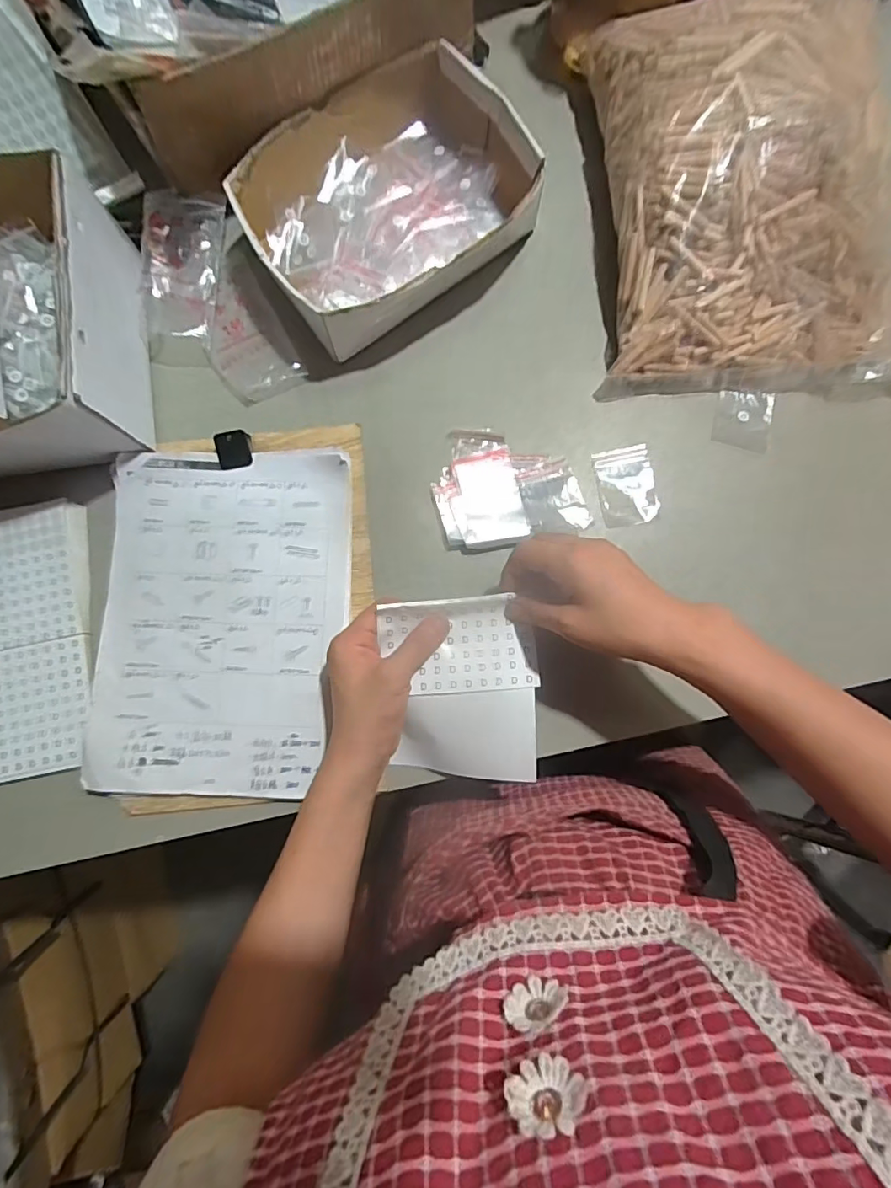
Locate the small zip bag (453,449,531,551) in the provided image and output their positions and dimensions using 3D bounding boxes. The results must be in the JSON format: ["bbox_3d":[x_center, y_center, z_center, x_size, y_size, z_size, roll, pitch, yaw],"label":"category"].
[{"bbox_3d":[0.039,-0.085,0.462,0.057,0.004,0.083,-11,79,-7],"label":"small zip bag"}]

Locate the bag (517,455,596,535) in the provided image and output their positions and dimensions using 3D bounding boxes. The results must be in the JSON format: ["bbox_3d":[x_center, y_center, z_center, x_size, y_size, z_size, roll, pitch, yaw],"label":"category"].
[{"bbox_3d":[0.097,-0.085,0.466,0.054,0.004,0.066,-19,83,-7],"label":"bag"}]

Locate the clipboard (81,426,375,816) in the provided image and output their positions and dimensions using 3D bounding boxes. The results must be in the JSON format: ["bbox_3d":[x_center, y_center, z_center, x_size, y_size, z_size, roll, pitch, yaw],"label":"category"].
[{"bbox_3d":[-0.181,0.015,0.451,0.220,0.023,0.323,2,85,-1],"label":"clipboard"}]

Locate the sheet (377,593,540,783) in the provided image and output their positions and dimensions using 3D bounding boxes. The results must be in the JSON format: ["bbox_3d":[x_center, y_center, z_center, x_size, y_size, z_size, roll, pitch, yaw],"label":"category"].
[{"bbox_3d":[0.014,0.076,0.407,0.116,0.036,0.141,-4,85,-1],"label":"sheet"}]

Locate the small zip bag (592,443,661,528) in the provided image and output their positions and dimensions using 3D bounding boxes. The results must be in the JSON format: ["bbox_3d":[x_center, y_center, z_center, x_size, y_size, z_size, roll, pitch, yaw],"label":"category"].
[{"bbox_3d":[0.163,-0.098,0.467,0.050,0.009,0.072,-11,84,4],"label":"small zip bag"}]

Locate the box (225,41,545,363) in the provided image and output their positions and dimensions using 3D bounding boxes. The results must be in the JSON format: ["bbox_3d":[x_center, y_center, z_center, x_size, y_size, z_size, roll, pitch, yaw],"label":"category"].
[{"bbox_3d":[-0.050,-0.351,0.468,0.250,0.057,0.196,-34,86,-3],"label":"box"}]

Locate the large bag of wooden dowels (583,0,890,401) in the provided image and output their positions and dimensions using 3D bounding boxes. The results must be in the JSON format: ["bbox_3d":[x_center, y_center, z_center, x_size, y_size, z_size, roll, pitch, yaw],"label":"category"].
[{"bbox_3d":[0.262,-0.354,0.442,0.258,0.079,0.342,-7,85,-1],"label":"large bag of wooden dowels"}]

